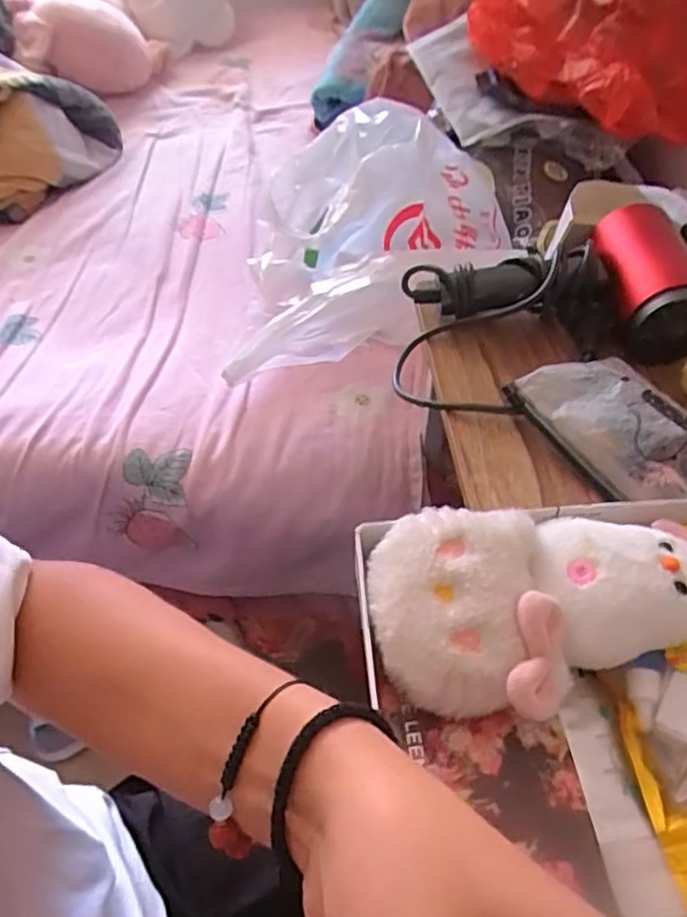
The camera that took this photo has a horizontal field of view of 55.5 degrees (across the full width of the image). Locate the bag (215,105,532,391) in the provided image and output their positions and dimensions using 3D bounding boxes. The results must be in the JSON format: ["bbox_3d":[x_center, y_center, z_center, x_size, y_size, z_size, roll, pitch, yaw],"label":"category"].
[{"bbox_3d":[0.048,-0.275,0.778,0.339,0.163,0.365,1,49,1],"label":"bag"}]

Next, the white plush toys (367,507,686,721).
[{"bbox_3d":[0.101,0.075,0.333,0.174,0.043,0.105,-3,49,-2],"label":"white plush toys"}]

